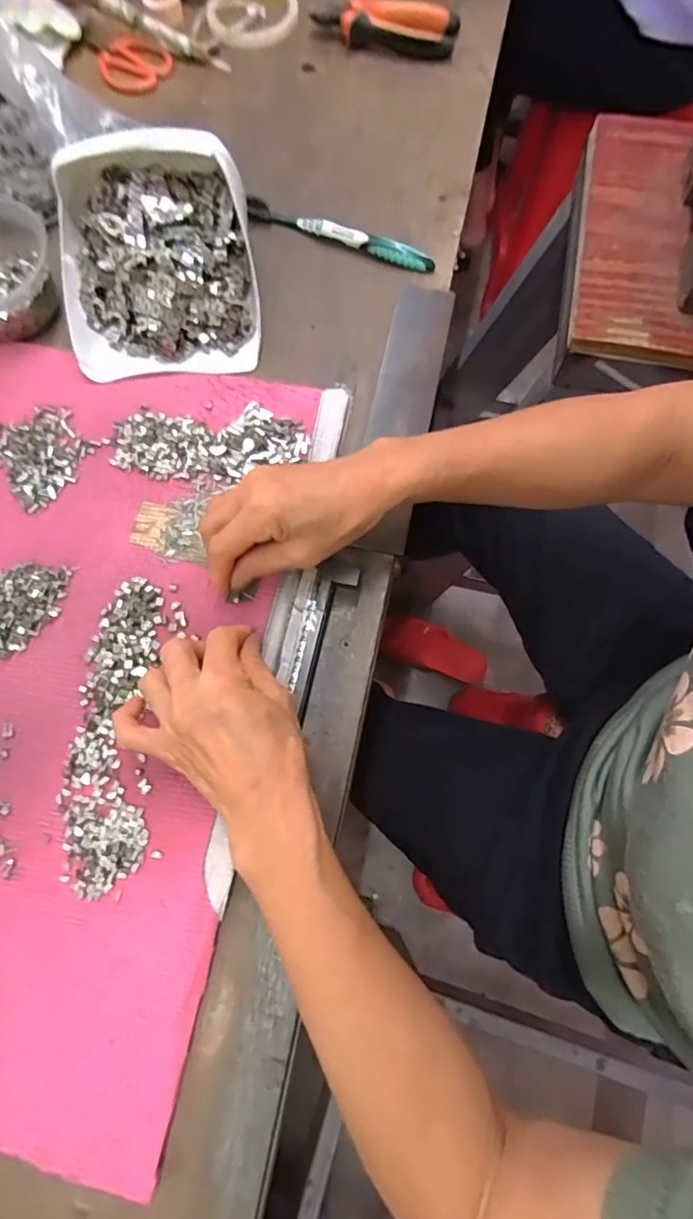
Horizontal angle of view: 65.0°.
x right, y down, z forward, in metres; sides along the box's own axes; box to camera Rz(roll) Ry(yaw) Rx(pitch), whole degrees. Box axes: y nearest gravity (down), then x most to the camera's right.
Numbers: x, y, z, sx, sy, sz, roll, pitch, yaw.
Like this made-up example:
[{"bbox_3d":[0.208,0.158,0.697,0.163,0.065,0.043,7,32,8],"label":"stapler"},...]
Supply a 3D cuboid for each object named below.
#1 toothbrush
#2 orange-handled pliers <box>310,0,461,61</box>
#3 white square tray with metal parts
[{"bbox_3d":[-0.006,-0.338,0.489,0.178,0.012,0.015,22,75,7],"label":"toothbrush"},{"bbox_3d":[0.041,-0.611,0.566,0.147,0.030,0.044,6,74,2],"label":"orange-handled pliers"},{"bbox_3d":[-0.155,-0.288,0.449,0.157,0.048,0.182,-5,100,-2],"label":"white square tray with metal parts"}]

